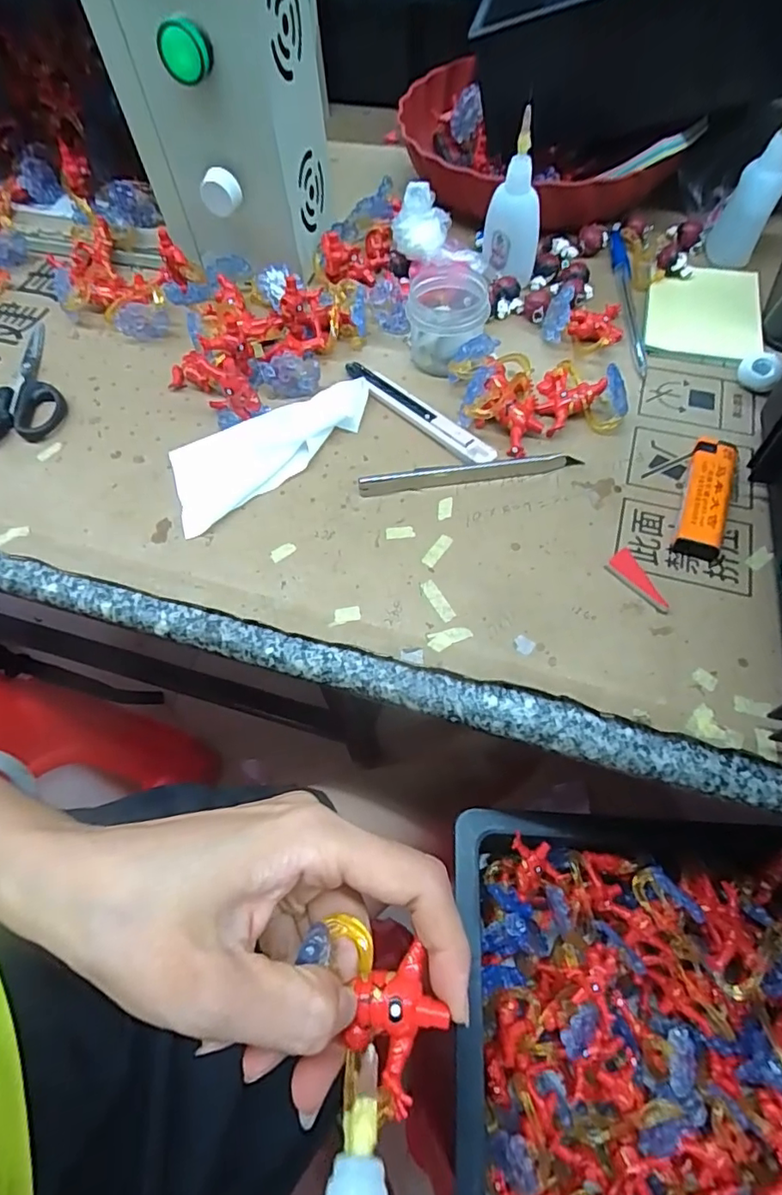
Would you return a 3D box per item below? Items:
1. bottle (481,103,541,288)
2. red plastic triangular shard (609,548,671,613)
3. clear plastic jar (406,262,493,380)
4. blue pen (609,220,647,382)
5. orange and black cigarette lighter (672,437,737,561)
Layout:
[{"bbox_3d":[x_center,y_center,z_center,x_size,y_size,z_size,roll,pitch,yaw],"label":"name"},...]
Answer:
[{"bbox_3d":[0.086,-0.272,0.381,0.032,0.095,0.026,-24,62,-9],"label":"bottle"},{"bbox_3d":[0.134,-0.009,0.290,0.014,0.005,0.039,-35,64,-15],"label":"red plastic triangular shard"},{"bbox_3d":[0.038,-0.187,0.370,0.051,0.043,0.057,0,61,4],"label":"clear plastic jar"},{"bbox_3d":[0.176,-0.223,0.403,0.013,0.012,0.162,2,61,5],"label":"blue pen"},{"bbox_3d":[0.179,-0.058,0.311,0.023,0.015,0.080,19,64,14],"label":"orange and black cigarette lighter"}]

